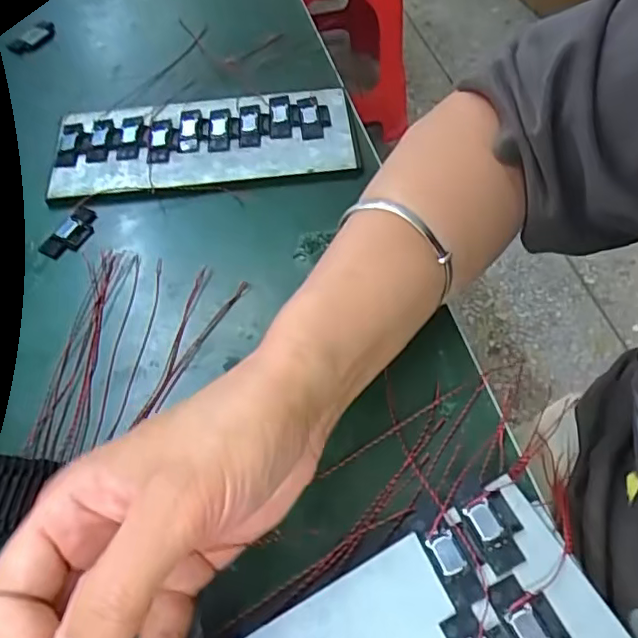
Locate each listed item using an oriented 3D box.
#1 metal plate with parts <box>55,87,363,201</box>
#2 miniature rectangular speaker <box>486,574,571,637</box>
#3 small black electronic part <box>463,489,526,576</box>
[{"bbox_3d":[-0.077,-0.118,0.399,0.195,0.014,0.079,-7,57,-1],"label":"metal plate with parts"},{"bbox_3d":[0.084,0.119,0.232,0.020,0.005,0.039,-23,59,-11],"label":"miniature rectangular speaker"},{"bbox_3d":[0.075,0.088,0.251,0.018,0.004,0.031,-20,58,-9],"label":"small black electronic part"}]

